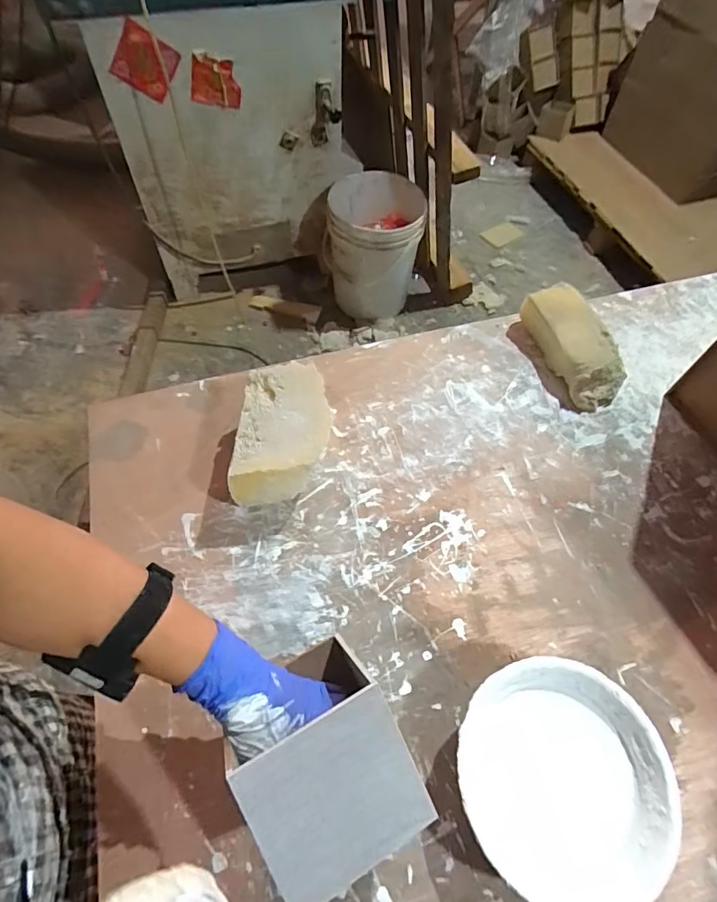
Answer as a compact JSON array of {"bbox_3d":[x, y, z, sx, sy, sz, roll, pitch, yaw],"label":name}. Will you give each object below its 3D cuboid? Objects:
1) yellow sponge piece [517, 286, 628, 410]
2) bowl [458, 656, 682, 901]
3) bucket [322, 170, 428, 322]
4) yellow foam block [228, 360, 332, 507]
[{"bbox_3d":[0.296,-0.144,0.664,0.081,0.053,0.181,-20,75,-15],"label":"yellow sponge piece"},{"bbox_3d":[0.168,0.276,0.410,0.168,0.057,0.167,2,58,-3],"label":"bowl"},{"bbox_3d":[0.042,-0.647,1.580,0.305,0.356,0.293,4,60,0],"label":"bucket"},{"bbox_3d":[-0.082,-0.014,0.556,0.097,0.086,0.158,4,58,-1],"label":"yellow foam block"}]

